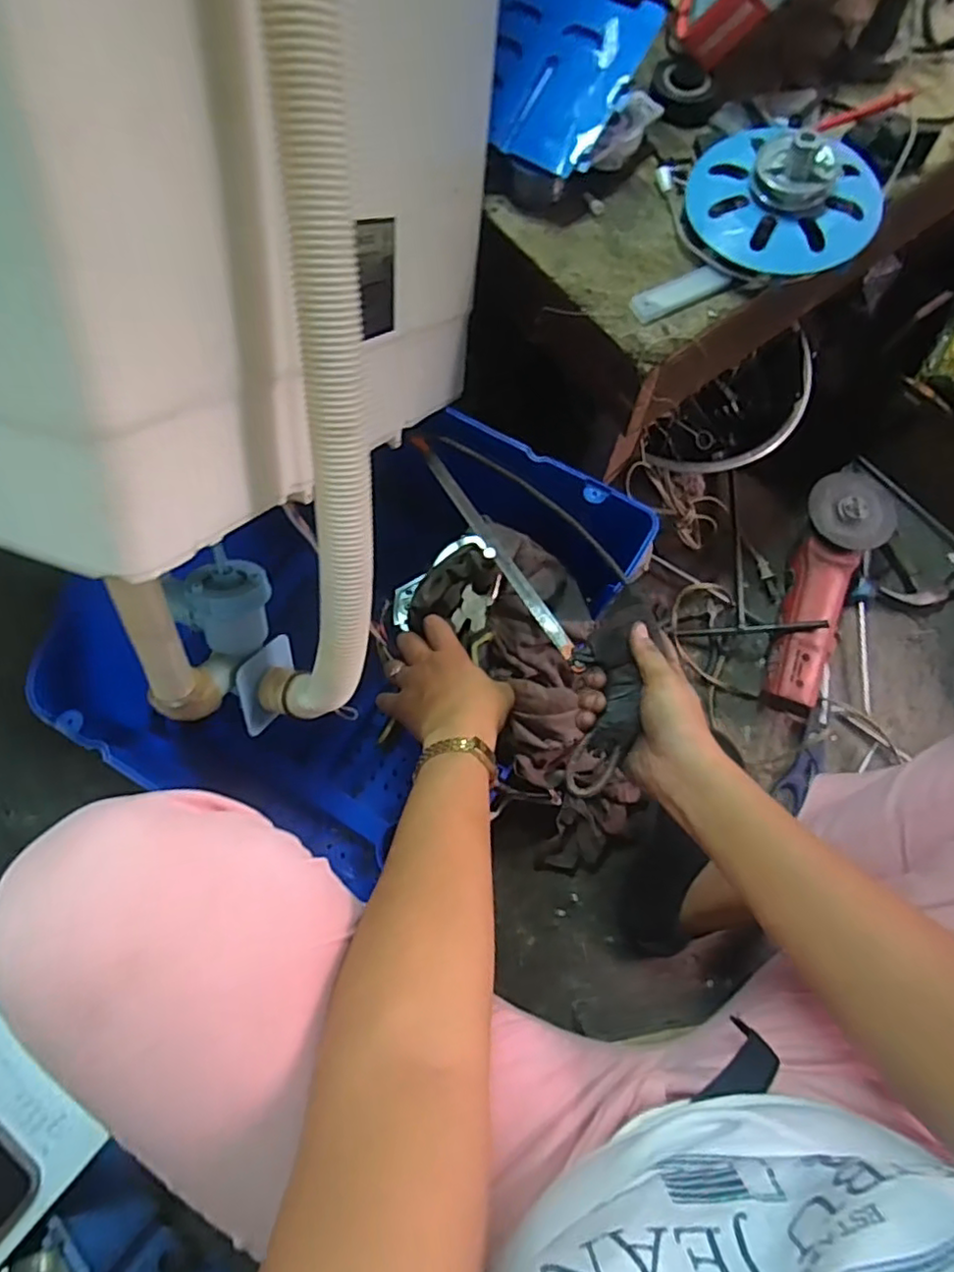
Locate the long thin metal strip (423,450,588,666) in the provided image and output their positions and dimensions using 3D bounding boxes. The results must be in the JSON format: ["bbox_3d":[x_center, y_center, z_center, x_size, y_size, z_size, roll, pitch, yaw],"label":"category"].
[{"bbox_3d":[0.018,-0.073,0.554,0.012,0.010,0.252,-27,63,-8],"label":"long thin metal strip"}]

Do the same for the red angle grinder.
[{"bbox_3d":[0.404,-0.049,0.749,0.094,0.085,0.285,20,74,5],"label":"red angle grinder"}]

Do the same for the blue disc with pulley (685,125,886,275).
[{"bbox_3d":[0.252,-0.363,0.518,0.151,0.067,0.139,0,73,0],"label":"blue disc with pulley"}]

